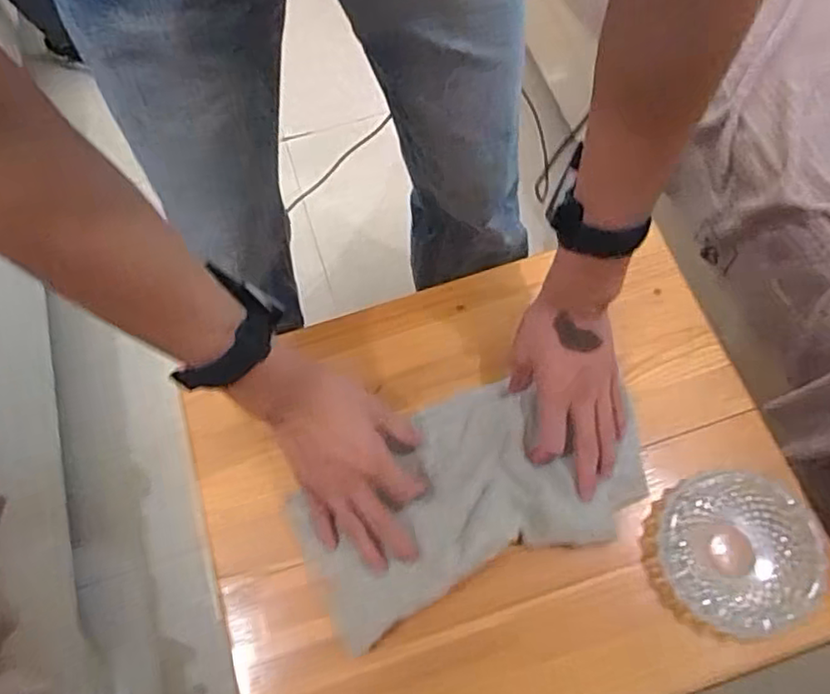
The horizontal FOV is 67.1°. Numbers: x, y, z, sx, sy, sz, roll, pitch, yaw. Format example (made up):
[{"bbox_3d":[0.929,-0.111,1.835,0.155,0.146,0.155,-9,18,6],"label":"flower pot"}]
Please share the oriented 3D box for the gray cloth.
[{"bbox_3d":[0.045,0.121,0.531,0.291,0.024,0.153,-22,70,-7],"label":"gray cloth"}]

